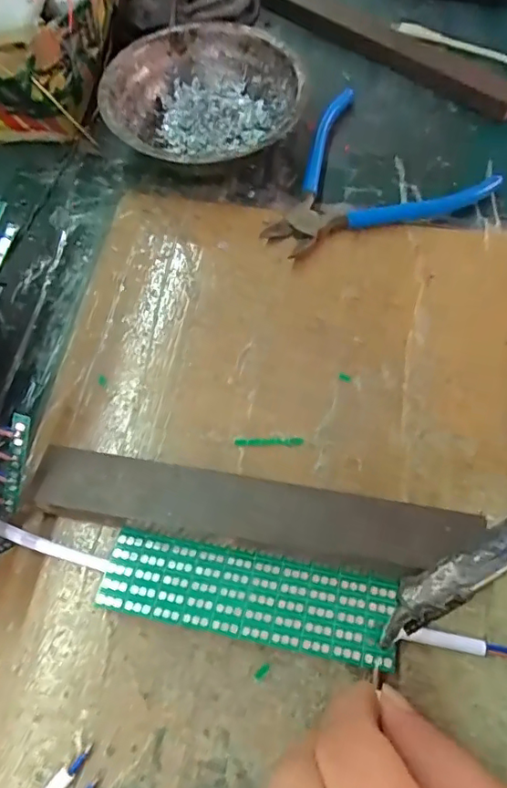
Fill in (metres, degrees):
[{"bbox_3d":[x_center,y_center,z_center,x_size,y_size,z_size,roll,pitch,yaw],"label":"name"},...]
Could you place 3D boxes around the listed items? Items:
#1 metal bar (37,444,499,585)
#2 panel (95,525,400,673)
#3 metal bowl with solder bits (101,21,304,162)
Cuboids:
[{"bbox_3d":[-0.004,0.055,0.252,0.195,0.019,0.032,9,65,6],"label":"metal bar"},{"bbox_3d":[-0.002,0.088,0.240,0.127,0.004,0.036,10,56,7],"label":"panel"},{"bbox_3d":[-0.032,-0.181,0.353,0.119,0.042,0.119,-1,64,2],"label":"metal bowl with solder bits"}]

